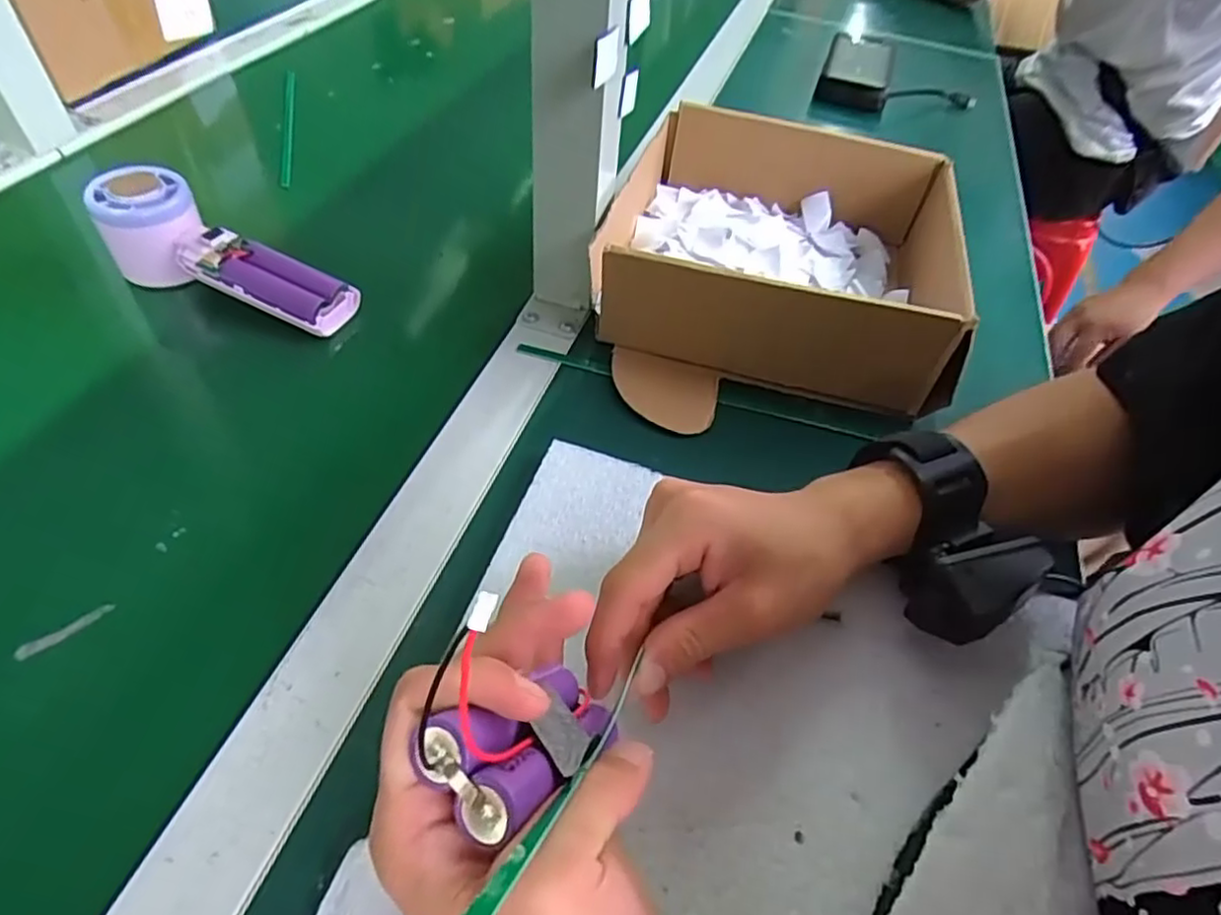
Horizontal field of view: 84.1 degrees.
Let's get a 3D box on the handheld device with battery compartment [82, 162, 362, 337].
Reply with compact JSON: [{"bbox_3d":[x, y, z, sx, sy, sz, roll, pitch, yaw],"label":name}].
[{"bbox_3d":[-0.242,-0.123,0.430,0.164,0.049,0.049,25,50,-1],"label":"handheld device with battery compartment"}]

